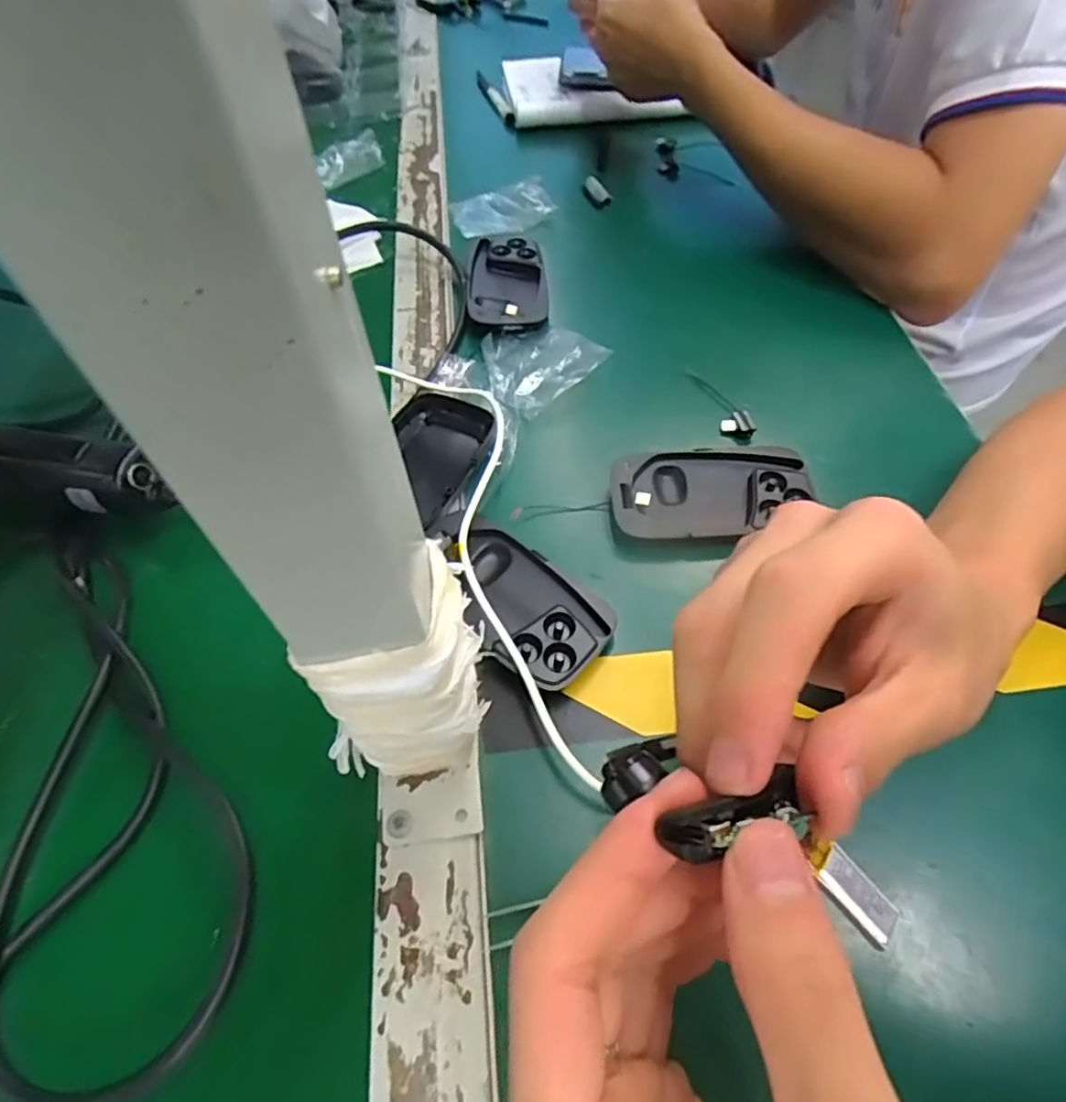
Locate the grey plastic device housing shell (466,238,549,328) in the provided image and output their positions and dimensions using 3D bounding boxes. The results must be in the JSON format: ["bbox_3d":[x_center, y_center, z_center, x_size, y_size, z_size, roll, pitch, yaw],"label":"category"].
[{"bbox_3d":[-0.017,-0.188,0.445,0.052,0.014,0.103,-2,55,0],"label":"grey plastic device housing shell"}]

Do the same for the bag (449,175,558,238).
[{"bbox_3d":[-0.025,-0.274,0.511,0.076,0.016,0.068,-14,56,-8],"label":"bag"}]

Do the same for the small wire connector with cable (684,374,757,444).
[{"bbox_3d":[0.113,-0.086,0.381,0.019,0.012,0.055,-22,58,-13],"label":"small wire connector with cable"}]

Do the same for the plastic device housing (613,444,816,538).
[{"bbox_3d":[0.094,-0.030,0.340,0.103,0.011,0.058,0,55,2],"label":"plastic device housing"}]

